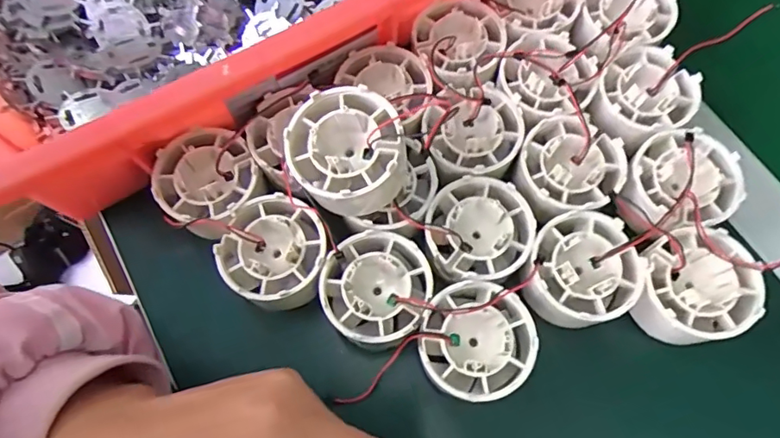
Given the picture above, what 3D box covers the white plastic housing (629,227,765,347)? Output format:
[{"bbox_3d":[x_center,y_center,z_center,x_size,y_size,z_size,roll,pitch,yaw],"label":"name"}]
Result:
[{"bbox_3d":[0.143,0.033,0.252,0.051,0.034,0.050,0,69,1],"label":"white plastic housing"}]

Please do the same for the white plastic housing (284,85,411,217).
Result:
[{"bbox_3d":[-0.018,-0.027,0.243,0.054,0.043,0.052,0,69,1],"label":"white plastic housing"}]

